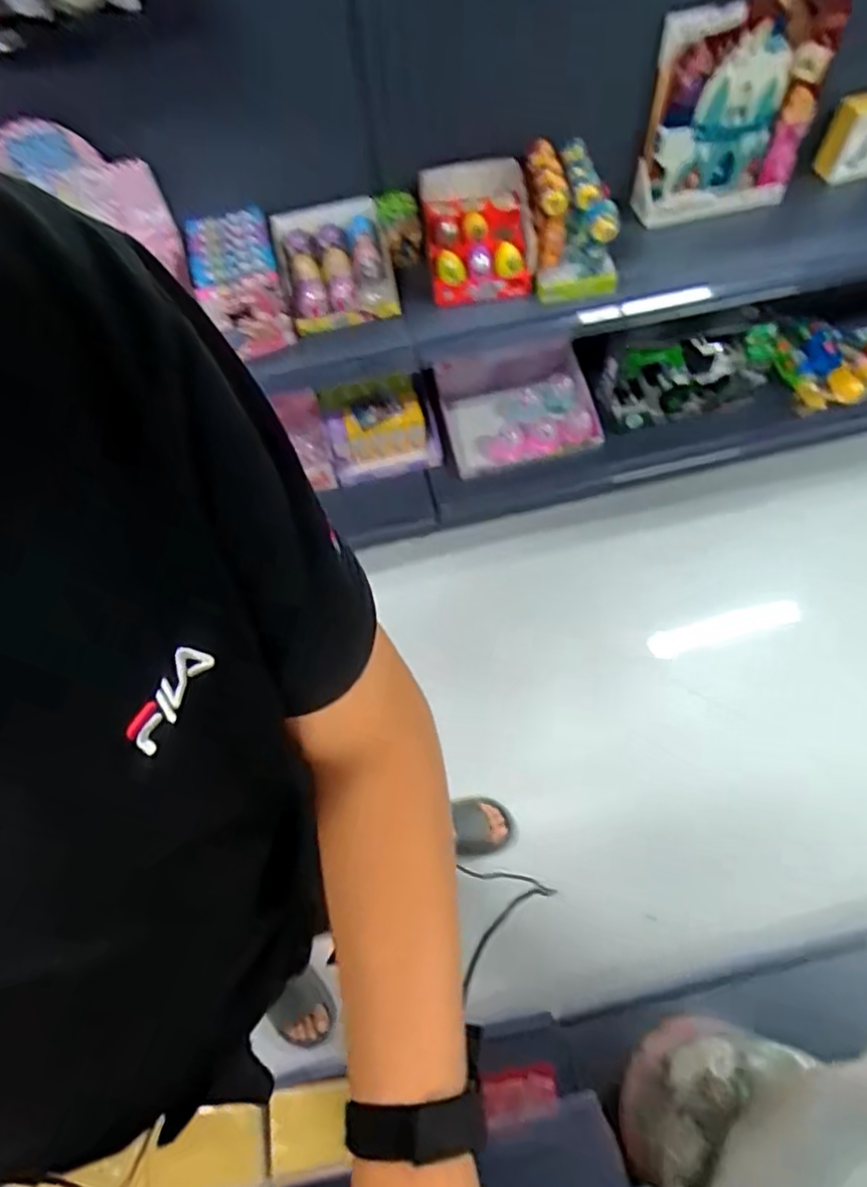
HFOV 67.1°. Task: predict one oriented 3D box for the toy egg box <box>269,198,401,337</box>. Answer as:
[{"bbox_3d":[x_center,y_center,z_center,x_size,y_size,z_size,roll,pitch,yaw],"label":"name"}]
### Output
[{"bbox_3d":[-0.191,-0.633,1.263,0.213,0.043,0.226,-14,96,-3],"label":"toy egg box"}]

